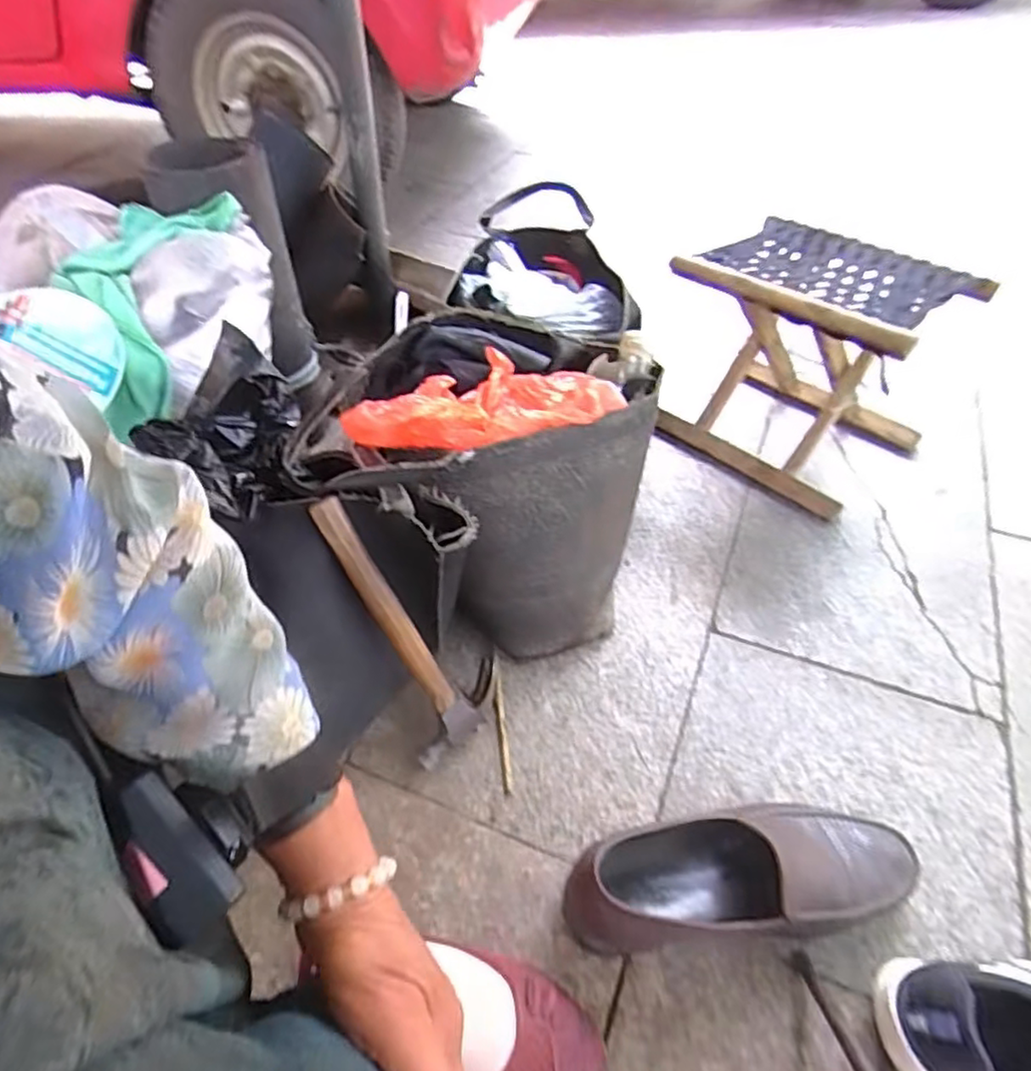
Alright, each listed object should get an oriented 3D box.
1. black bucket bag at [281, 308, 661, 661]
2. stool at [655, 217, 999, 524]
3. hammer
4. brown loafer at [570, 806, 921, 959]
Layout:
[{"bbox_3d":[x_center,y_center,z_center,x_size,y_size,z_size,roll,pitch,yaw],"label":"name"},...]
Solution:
[{"bbox_3d":[-0.023,-0.060,0.718,0.310,0.287,0.335,8,48,9],"label":"black bucket bag"},{"bbox_3d":[0.390,-0.226,0.903,0.326,0.275,0.237,29,55,28],"label":"stool"},{"bbox_3d":[-0.103,0.084,0.601,0.023,0.276,0.103,1,36,44],"label":"hammer"},{"bbox_3d":[0.180,0.276,0.536,0.290,0.081,0.096,-7,46,-3],"label":"brown loafer"}]

